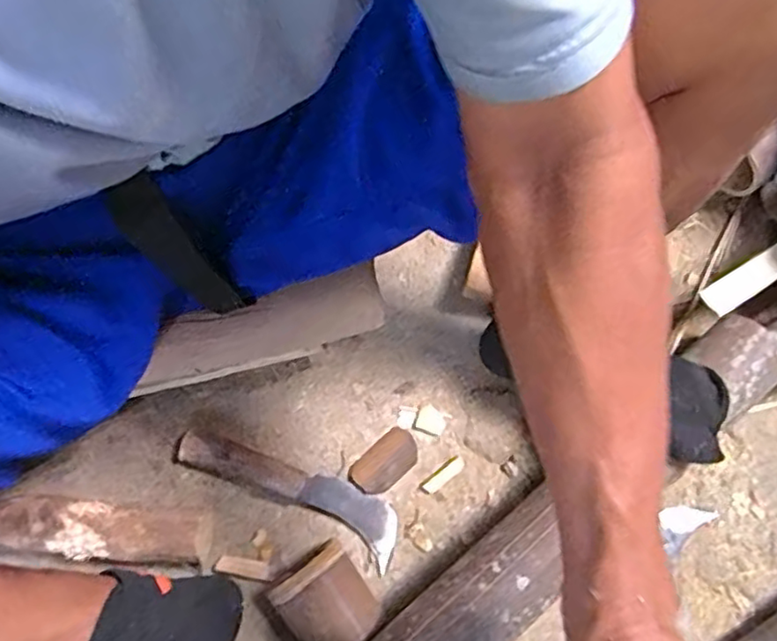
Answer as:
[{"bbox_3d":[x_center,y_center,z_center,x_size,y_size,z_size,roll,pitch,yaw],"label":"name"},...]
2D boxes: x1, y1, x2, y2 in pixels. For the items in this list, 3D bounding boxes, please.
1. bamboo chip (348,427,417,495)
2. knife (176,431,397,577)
[{"bbox_3d":[-0.003,0.148,0.657,0.076,0.013,0.044,-42,80,-9],"label":"bamboo chip"},{"bbox_3d":[-0.097,0.170,0.638,0.233,0.046,0.059,27,76,8],"label":"knife"}]

